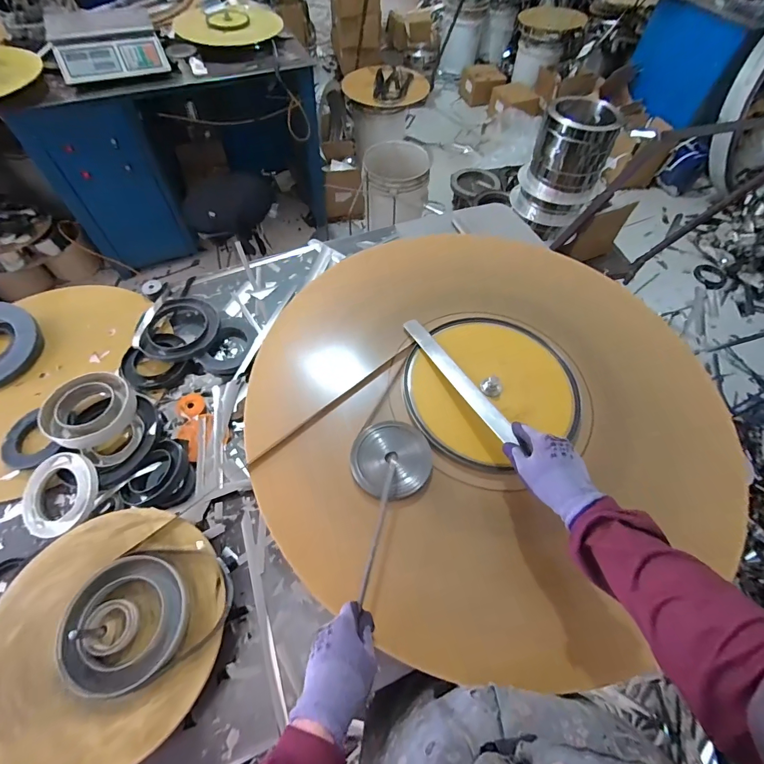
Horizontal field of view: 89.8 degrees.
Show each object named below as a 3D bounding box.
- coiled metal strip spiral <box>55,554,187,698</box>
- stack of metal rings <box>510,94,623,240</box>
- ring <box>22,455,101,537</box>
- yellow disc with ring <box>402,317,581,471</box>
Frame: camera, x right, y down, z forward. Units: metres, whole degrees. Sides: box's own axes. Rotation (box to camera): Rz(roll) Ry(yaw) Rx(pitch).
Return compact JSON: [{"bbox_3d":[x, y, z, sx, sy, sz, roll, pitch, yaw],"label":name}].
[{"bbox_3d":[-0.322,0.297,0.477,0.141,0.023,0.146,-4,60,-4],"label":"coiled metal strip spiral"},{"bbox_3d":[0.659,-0.768,1.399,0.281,0.374,0.219,28,63,15],"label":"stack of metal rings"},{"bbox_3d":[-0.493,0.173,0.587,0.123,0.016,0.123,-2,76,9],"label":"ring"},{"bbox_3d":[0.186,0.002,0.667,0.291,0.038,0.263,-23,63,-14],"label":"yellow disc with ring"}]

